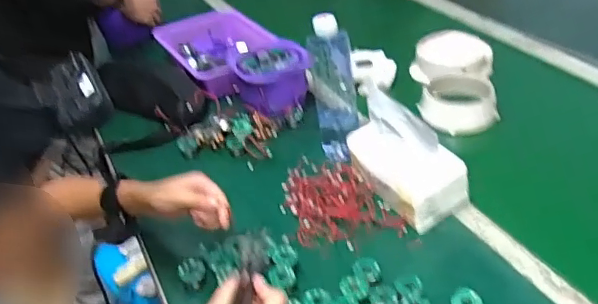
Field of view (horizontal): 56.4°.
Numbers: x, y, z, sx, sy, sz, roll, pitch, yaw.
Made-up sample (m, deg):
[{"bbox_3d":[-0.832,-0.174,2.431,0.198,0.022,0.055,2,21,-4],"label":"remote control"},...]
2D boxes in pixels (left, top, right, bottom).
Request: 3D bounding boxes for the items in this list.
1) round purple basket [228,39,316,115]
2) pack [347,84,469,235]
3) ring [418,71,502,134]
[{"bbox_3d":[-0.053,-0.135,1.026,0.151,0.076,0.135,0,36,7],"label":"round purple basket"},{"bbox_3d":[0.144,-0.004,0.757,0.093,0.140,0.162,-20,39,-21],"label":"pack"},{"bbox_3d":[0.280,-0.087,0.968,0.127,0.049,0.124,-3,36,2],"label":"ring"}]

